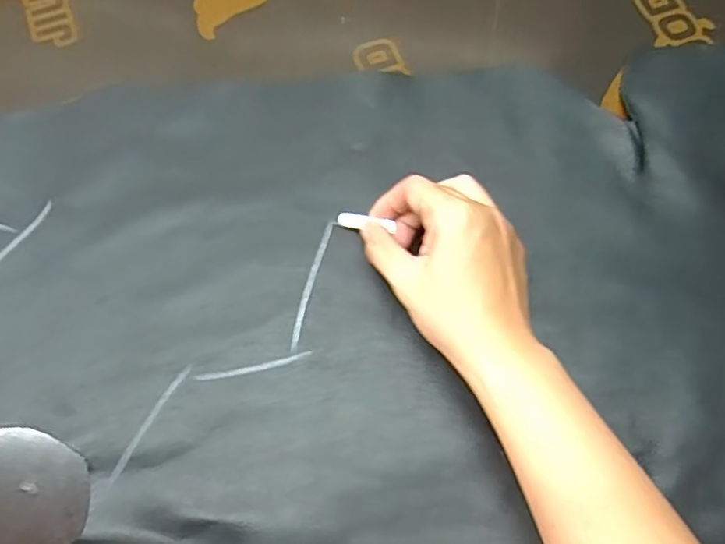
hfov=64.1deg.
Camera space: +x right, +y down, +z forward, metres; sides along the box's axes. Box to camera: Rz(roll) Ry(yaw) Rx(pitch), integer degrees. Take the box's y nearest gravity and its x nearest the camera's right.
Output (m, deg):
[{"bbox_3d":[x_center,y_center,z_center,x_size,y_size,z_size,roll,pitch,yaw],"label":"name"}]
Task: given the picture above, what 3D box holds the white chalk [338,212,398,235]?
[{"bbox_3d":[0.002,-0.034,0.390,0.046,0.011,0.011,12,67,38],"label":"white chalk"}]

